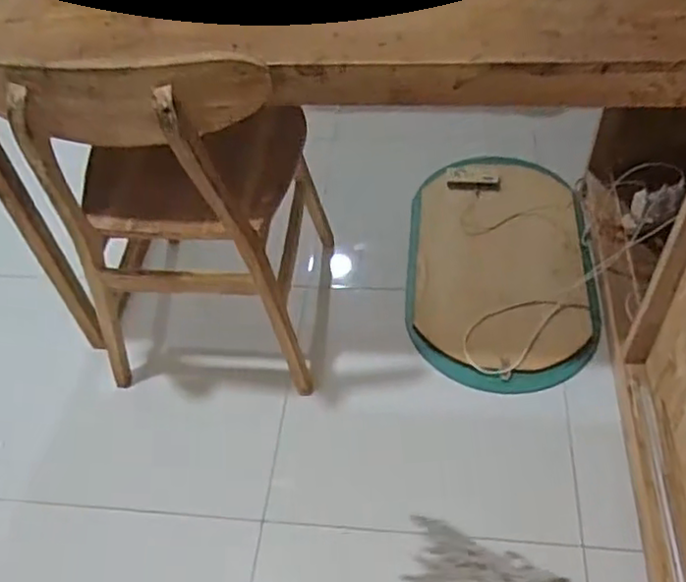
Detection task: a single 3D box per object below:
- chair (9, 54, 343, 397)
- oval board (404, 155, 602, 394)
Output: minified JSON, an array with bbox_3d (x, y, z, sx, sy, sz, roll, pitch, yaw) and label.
[{"bbox_3d":[-0.331,-0.190,1.319,0.509,0.737,0.406,-2,49,4],"label":"chair"},{"bbox_3d":[0.384,-0.079,1.671,0.440,0.052,0.741,1,50,7],"label":"oval board"}]

